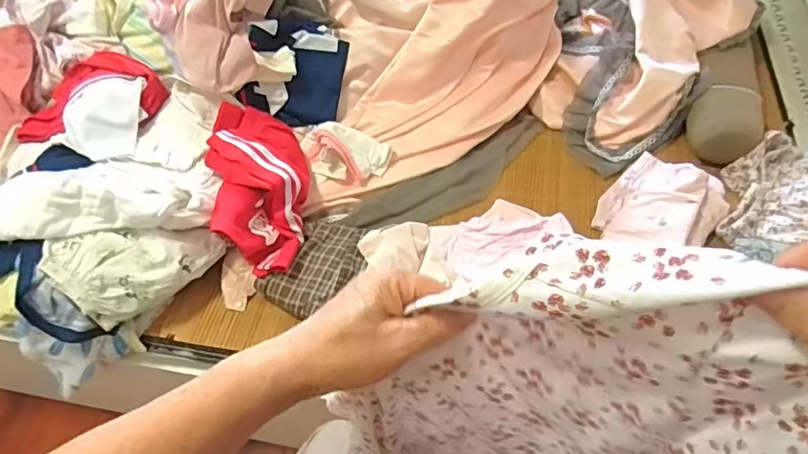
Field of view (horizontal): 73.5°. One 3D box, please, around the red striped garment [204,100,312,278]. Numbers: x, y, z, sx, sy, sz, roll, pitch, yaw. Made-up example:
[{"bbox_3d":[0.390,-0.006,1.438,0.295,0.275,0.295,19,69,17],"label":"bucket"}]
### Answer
[{"bbox_3d":[-0.227,-0.058,0.857,0.142,0.130,0.268,-8,54,-1],"label":"red striped garment"}]

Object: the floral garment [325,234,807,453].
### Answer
[{"bbox_3d":[0.095,0.170,0.399,0.274,0.448,0.117,4,55,8],"label":"floral garment"}]

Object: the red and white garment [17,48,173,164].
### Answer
[{"bbox_3d":[-0.497,-0.196,0.866,0.178,0.069,0.170,15,57,15],"label":"red and white garment"}]

